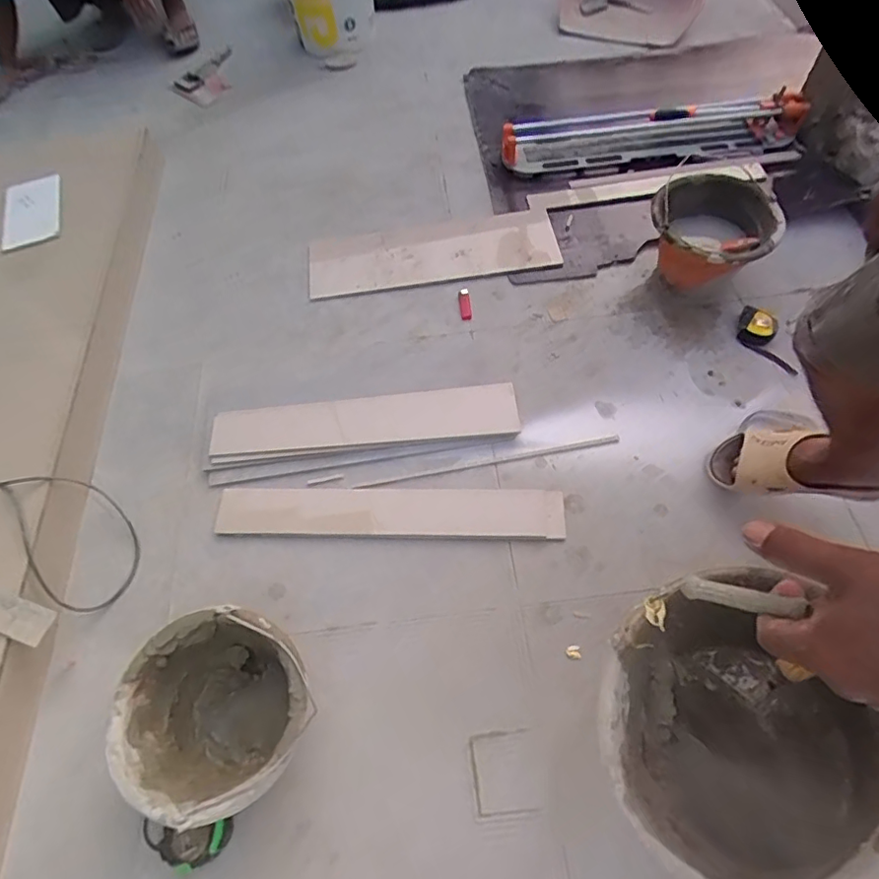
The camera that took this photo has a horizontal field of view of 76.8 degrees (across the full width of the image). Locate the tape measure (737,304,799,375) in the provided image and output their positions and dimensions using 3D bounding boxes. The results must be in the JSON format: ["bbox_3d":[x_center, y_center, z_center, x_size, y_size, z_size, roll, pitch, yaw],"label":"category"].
[{"bbox_3d":[0.692,-0.212,1.173,0.076,0.040,0.176,-27,62,-11],"label":"tape measure"}]

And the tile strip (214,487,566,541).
[{"bbox_3d":[-0.091,0.131,1.022,0.626,0.012,0.099,1,63,2],"label":"tile strip"}]

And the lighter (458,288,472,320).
[{"bbox_3d":[0.059,-0.316,1.288,0.024,0.010,0.090,-5,60,2],"label":"lighter"}]

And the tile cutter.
[{"bbox_3d":[0.583,-0.861,1.536,0.816,0.092,0.165,-9,60,0],"label":"tile cutter"}]

